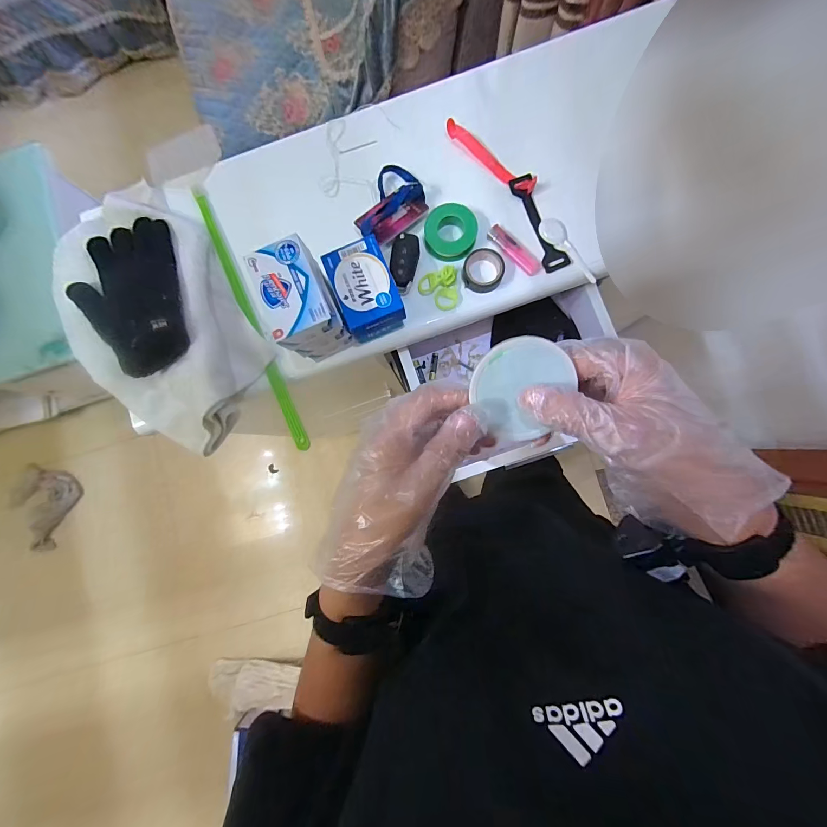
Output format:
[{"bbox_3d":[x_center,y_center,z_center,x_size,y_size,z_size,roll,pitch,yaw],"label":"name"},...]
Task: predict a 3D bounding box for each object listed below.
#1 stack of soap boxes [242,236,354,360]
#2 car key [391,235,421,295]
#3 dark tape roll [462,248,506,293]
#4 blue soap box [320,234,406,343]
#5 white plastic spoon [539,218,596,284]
[{"bbox_3d":[-0.120,-0.121,0.405,0.067,0.101,0.101,-25,84,1],"label":"stack of soap boxes"},{"bbox_3d":[-0.013,-0.191,0.457,0.034,0.016,0.075,5,86,3],"label":"car key"},{"bbox_3d":[0.089,-0.181,0.454,0.051,0.019,0.050,0,85,3],"label":"dark tape roll"},{"bbox_3d":[-0.056,-0.143,0.425,0.067,0.058,0.097,-22,85,1],"label":"blue soap box"},{"bbox_3d":[0.203,-0.212,0.459,0.027,0.008,0.102,-43,85,-1],"label":"white plastic spoon"}]

